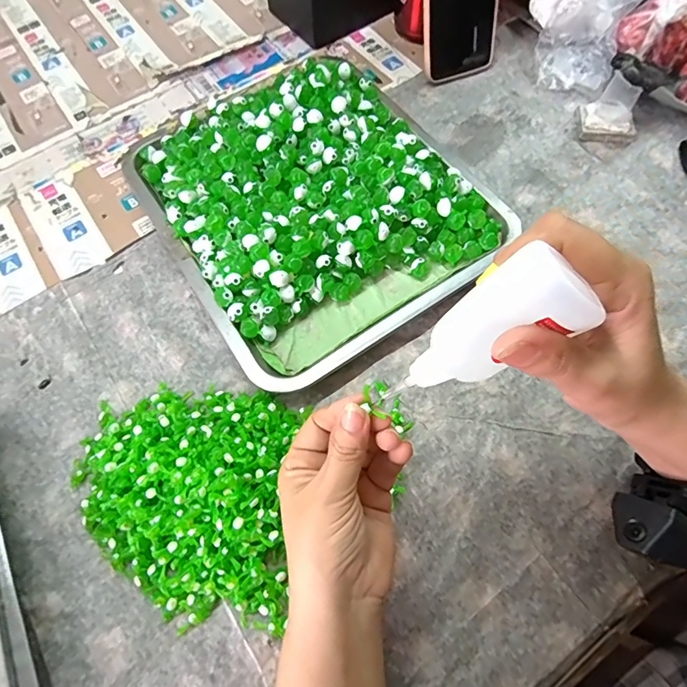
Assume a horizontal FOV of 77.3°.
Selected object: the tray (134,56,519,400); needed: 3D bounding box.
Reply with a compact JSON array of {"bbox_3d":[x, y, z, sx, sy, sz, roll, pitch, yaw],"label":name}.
[{"bbox_3d":[-0.033,-0.135,0.386,0.252,0.045,0.290,-32,69,-12],"label":"tray"}]

